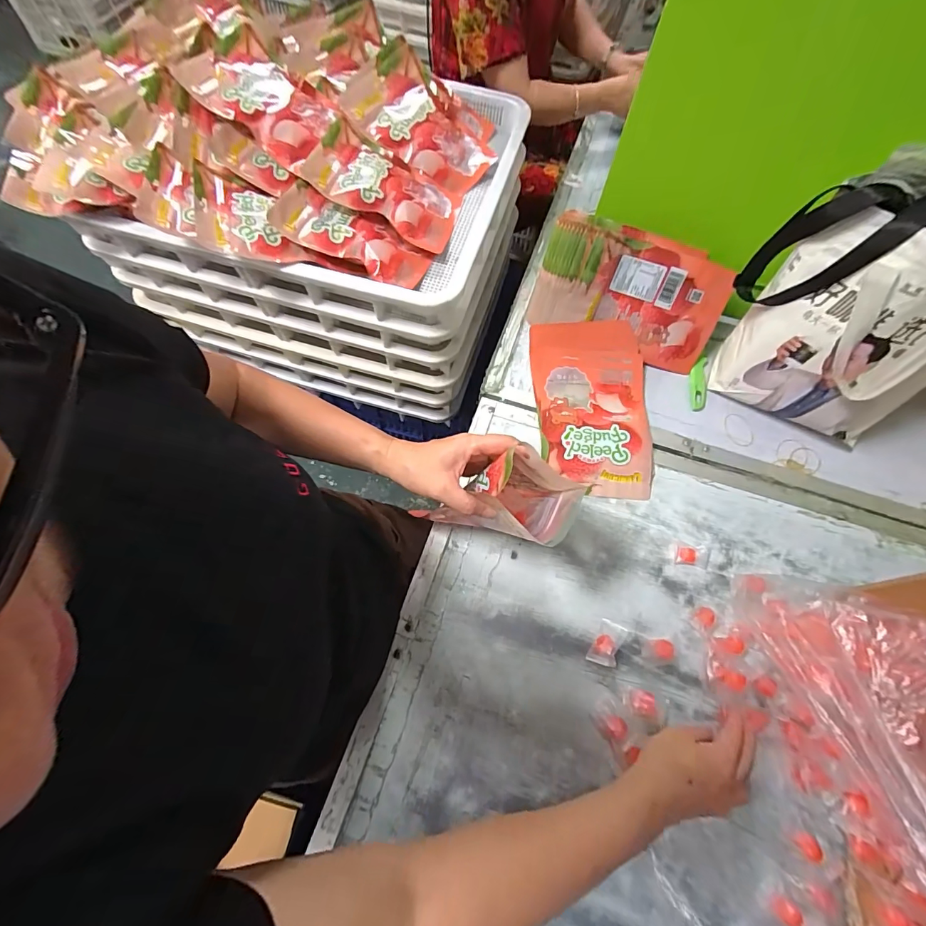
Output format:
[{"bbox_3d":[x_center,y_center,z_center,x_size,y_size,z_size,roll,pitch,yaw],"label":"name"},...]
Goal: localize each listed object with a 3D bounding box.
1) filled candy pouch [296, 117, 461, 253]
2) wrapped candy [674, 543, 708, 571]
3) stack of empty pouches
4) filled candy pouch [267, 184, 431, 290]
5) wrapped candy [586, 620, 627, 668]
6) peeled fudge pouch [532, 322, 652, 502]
[{"bbox_3d":[-0.114,-0.415,0.632,0.219,0.023,0.141,23,63,-15],"label":"filled candy pouch"},{"bbox_3d":[0.304,0.122,0.553,0.043,0.013,0.030,14,66,5],"label":"wrapped candy"},{"bbox_3d":[0.253,-0.259,0.645,0.279,0.170,0.059,20,27,1],"label":"stack of empty pouches"},{"bbox_3d":[-0.155,-0.319,0.597,0.210,0.031,0.086,20,65,-11],"label":"filled candy pouch"},{"bbox_3d":[0.173,0.215,0.501,0.030,0.017,0.054,32,68,12],"label":"wrapped candy"},{"bbox_3d":[0.196,-0.086,0.628,0.167,0.043,0.272,-1,65,-2],"label":"peeled fudge pouch"}]

